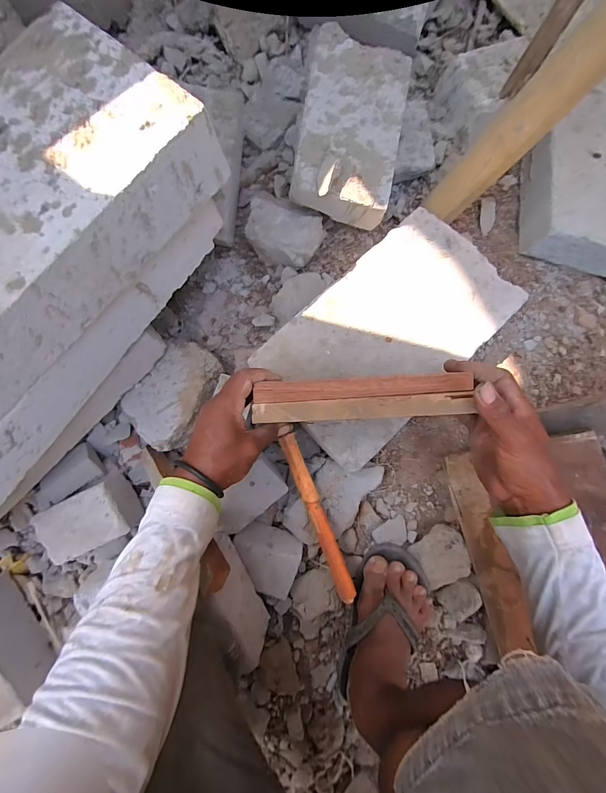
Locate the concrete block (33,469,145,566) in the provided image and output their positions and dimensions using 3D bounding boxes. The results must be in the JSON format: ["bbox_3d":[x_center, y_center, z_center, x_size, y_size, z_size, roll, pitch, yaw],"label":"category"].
[{"bbox_3d":[-0.290,0.168,0.486,0.126,0.069,0.082,-33,90,-6],"label":"concrete block"}]

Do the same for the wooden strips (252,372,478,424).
[{"bbox_3d":[0.061,0.002,0.360,0.219,0.030,0.042,-3,87,2],"label":"wooden strips"}]

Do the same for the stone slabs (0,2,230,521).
[{"bbox_3d":[-0.353,-0.051,0.361,0.225,0.160,0.613,39,87,12],"label":"stone slabs"}]

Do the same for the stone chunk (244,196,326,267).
[{"bbox_3d":[-0.029,-0.240,0.530,0.107,0.072,0.075,20,85,-4],"label":"stone chunk"}]

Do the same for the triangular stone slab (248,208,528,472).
[{"bbox_3d":[0.115,-0.087,0.466,0.332,0.036,0.194,-43,91,-6],"label":"triangular stone slab"}]

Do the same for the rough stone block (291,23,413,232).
[{"bbox_3d":[0.057,-0.345,0.470,0.132,0.074,0.197,8,86,-5],"label":"rough stone block"}]

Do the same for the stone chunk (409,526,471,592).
[{"bbox_3d":[0.202,0.234,0.522,0.073,0.034,0.070,-25,89,-6],"label":"stone chunk"}]

